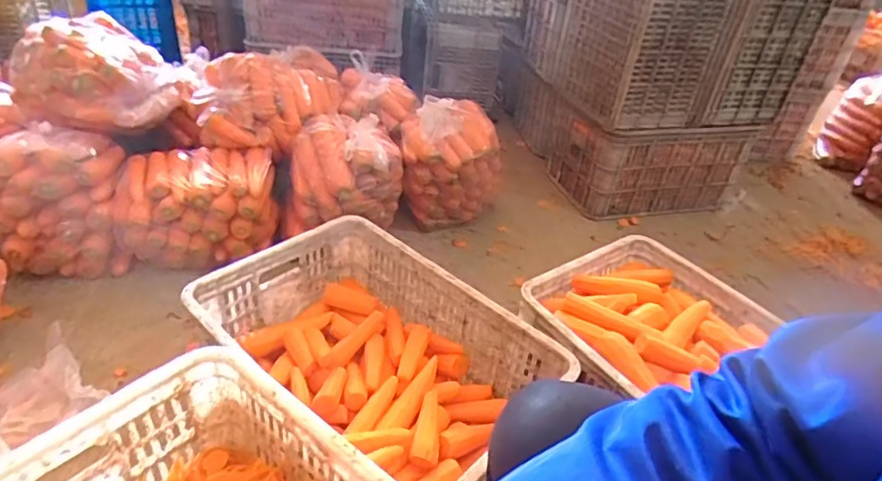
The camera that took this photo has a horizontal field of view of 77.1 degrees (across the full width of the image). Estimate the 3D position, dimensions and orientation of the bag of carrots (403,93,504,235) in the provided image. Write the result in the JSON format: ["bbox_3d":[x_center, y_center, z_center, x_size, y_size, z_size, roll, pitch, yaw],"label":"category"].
[{"bbox_3d":[0.023,-0.188,1.471,0.275,0.321,0.200,8,35,1],"label":"bag of carrots"}]

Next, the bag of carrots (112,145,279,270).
[{"bbox_3d":[-0.559,-0.087,1.295,0.336,0.187,0.220,-1,36,-11],"label":"bag of carrots"}]

